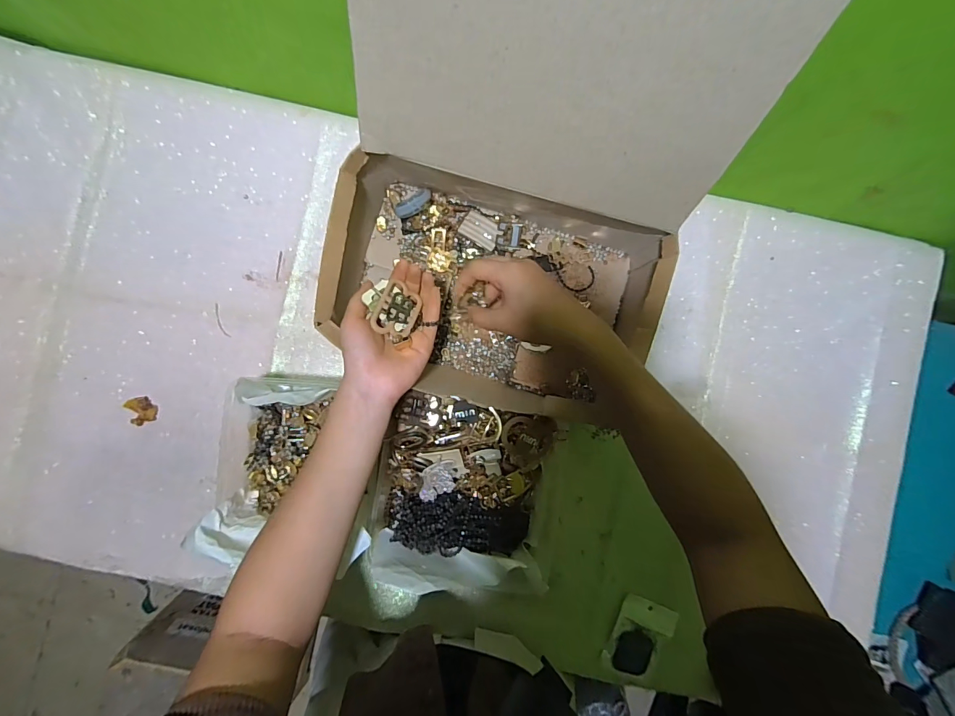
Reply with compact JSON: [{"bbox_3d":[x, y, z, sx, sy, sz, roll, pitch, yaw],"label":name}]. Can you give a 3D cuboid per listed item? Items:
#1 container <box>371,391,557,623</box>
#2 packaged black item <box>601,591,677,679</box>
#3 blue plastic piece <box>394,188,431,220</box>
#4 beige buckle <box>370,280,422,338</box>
[{"bbox_3d":[-0.015,0.141,0.454,0.180,0.086,0.202,8,90,0],"label":"container"},{"bbox_3d":[0.195,0.338,0.489,0.056,0.016,0.093,26,90,0],"label":"packaged black item"},{"bbox_3d":[-0.078,-0.189,0.493,0.048,0.009,0.022,-31,90,0],"label":"blue plastic piece"},{"bbox_3d":[-0.076,-0.044,0.383,0.038,0.008,0.048,32,69,-23],"label":"beige buckle"}]

